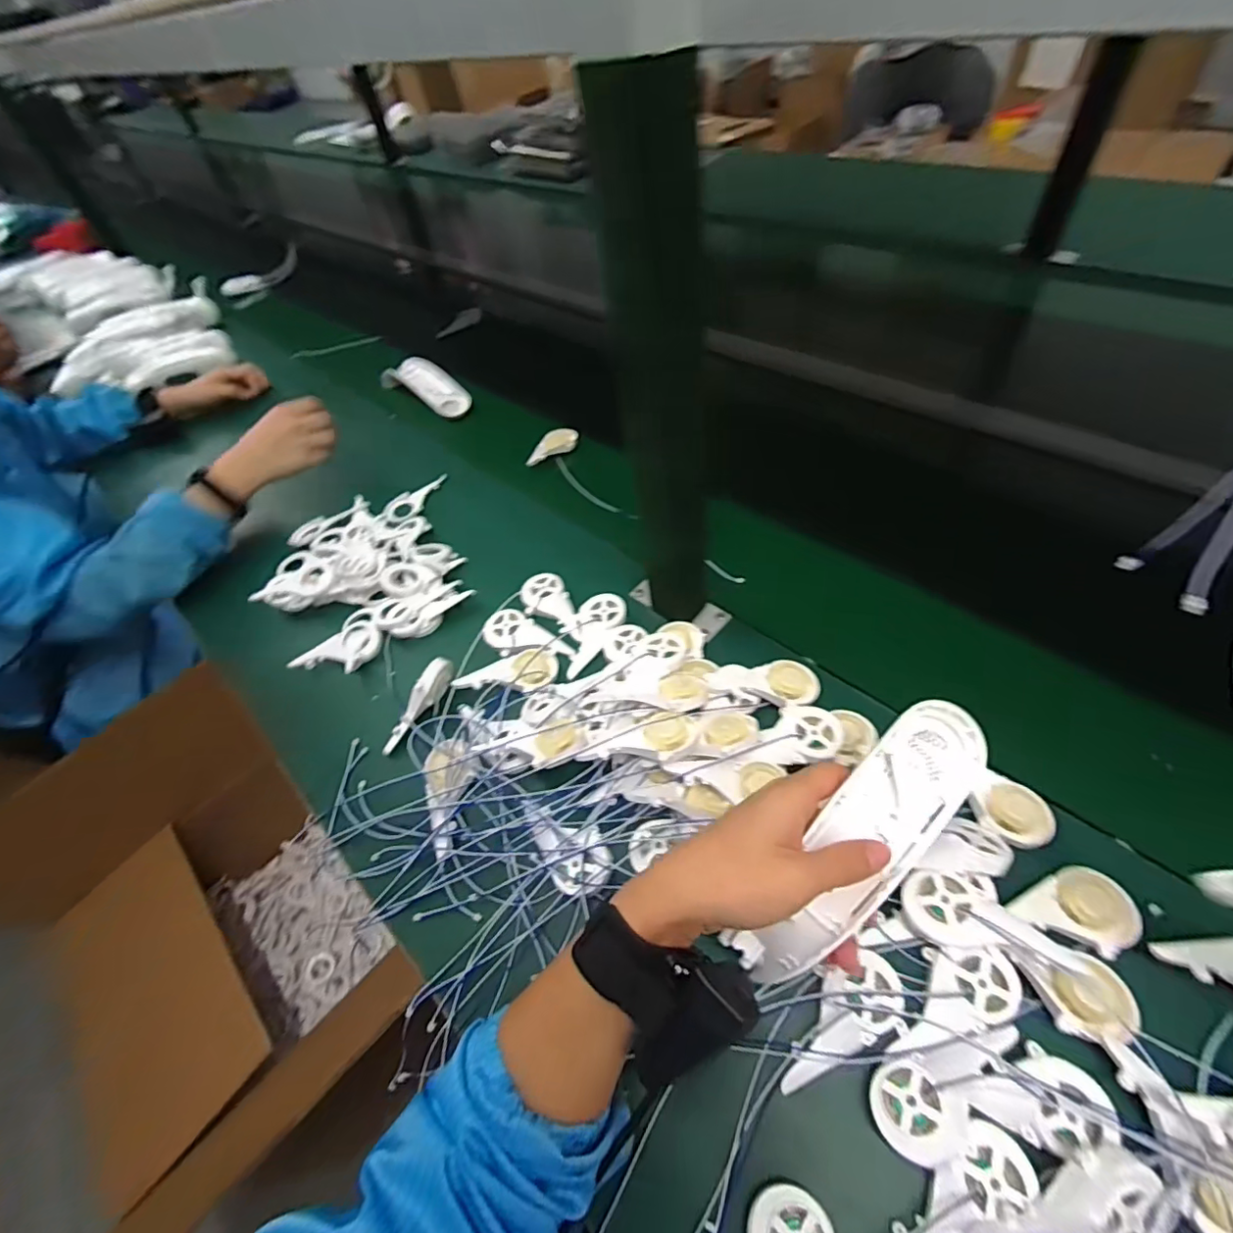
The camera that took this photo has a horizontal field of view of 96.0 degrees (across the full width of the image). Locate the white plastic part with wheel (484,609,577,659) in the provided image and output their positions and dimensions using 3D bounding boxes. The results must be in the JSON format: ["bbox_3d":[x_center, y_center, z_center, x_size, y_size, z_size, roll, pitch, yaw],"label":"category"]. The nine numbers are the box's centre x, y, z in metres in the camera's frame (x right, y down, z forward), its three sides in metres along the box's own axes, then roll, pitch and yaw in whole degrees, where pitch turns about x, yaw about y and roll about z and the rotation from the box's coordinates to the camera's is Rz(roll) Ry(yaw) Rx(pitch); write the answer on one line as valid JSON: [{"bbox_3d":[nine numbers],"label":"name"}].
[{"bbox_3d":[-0.086,0.020,0.544,0.095,0.011,0.043,18,58,23],"label":"white plastic part with wheel"}]

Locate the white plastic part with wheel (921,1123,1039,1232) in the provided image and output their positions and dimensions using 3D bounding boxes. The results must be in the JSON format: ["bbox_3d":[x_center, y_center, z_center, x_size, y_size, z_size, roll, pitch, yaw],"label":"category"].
[{"bbox_3d":[0.172,0.303,0.281,0.093,0.010,0.032,-37,56,-9],"label":"white plastic part with wheel"}]

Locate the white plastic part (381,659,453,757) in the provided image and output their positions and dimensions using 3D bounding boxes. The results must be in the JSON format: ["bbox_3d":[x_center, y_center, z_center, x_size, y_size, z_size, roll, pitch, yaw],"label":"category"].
[{"bbox_3d":[-0.179,0.083,0.505,0.018,0.028,0.095,26,77,24],"label":"white plastic part"}]

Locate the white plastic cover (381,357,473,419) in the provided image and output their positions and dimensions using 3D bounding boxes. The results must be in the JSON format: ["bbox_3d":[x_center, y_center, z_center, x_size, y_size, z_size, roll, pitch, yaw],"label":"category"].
[{"bbox_3d":[-0.305,-0.371,0.901,0.190,0.054,0.071,30,60,29],"label":"white plastic cover"}]

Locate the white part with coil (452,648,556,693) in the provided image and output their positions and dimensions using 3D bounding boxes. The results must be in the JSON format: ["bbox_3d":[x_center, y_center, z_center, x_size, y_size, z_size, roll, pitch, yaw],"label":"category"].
[{"bbox_3d":[-0.101,0.053,0.517,0.091,0.014,0.045,-21,52,-6],"label":"white part with coil"}]

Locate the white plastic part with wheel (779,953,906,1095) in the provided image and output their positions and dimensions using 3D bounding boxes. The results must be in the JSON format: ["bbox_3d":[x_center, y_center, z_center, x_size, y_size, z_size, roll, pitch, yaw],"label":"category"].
[{"bbox_3d":[0.135,0.247,0.337,0.093,0.016,0.048,-39,56,-10],"label":"white plastic part with wheel"}]

